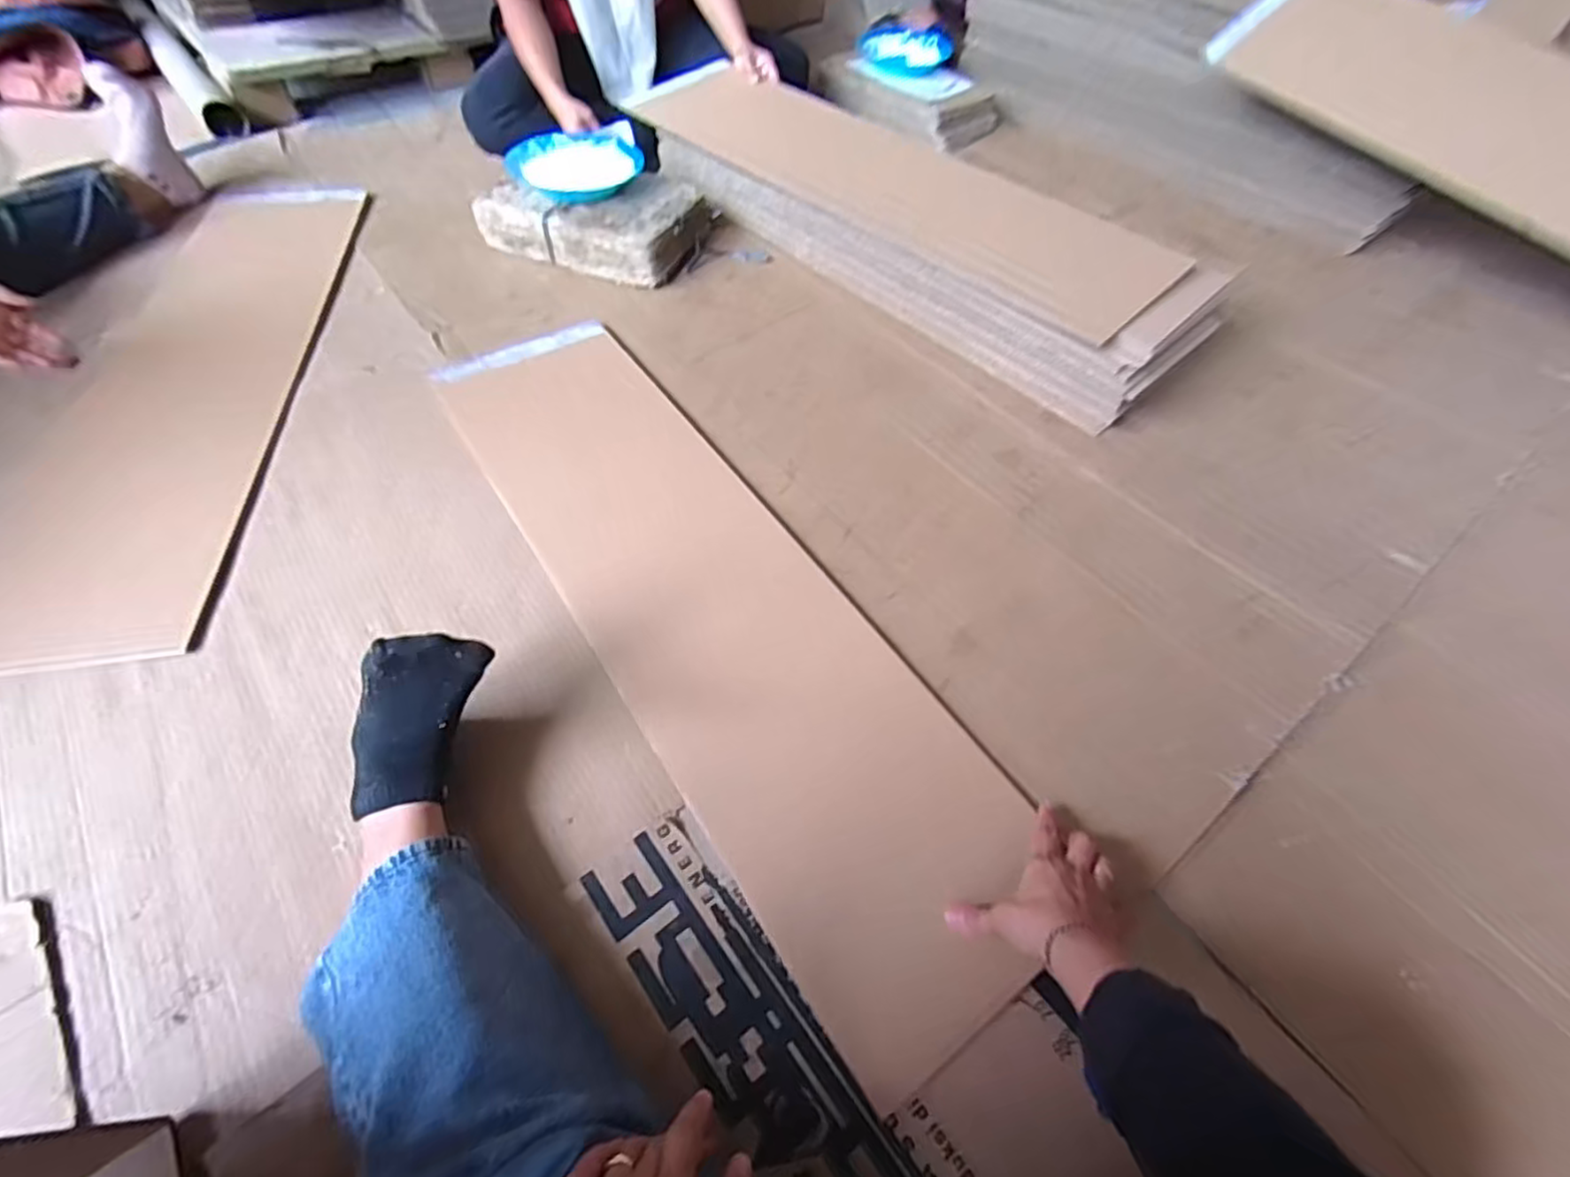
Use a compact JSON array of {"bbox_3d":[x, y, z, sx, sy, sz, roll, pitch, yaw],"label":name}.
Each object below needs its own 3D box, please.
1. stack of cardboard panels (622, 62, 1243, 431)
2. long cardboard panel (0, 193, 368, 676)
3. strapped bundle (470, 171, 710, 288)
[{"bbox_3d":[0.179,-0.611,1.089,0.995,0.148,0.262,39,62,20],"label":"stack of cardboard panels"},{"bbox_3d":[-0.819,-0.307,0.941,0.277,0.013,0.967,-6,56,-7],"label":"long cardboard panel"},{"bbox_3d":[-0.323,-0.634,1.146,0.349,0.082,0.211,16,56,7],"label":"strapped bundle"}]

